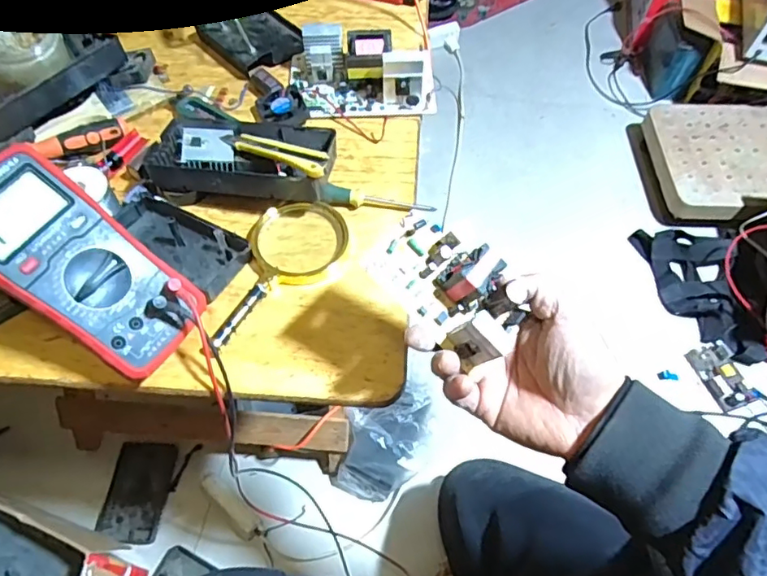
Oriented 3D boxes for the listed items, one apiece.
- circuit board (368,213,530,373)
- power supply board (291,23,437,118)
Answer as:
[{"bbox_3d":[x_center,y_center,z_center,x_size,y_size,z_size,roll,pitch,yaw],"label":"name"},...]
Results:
[{"bbox_3d":[0.047,-0.002,0.369,0.106,0.026,0.063,44,70,-1],"label":"circuit board"},{"bbox_3d":[-0.025,-0.250,0.618,0.163,0.051,0.108,-4,58,-3],"label":"power supply board"}]

